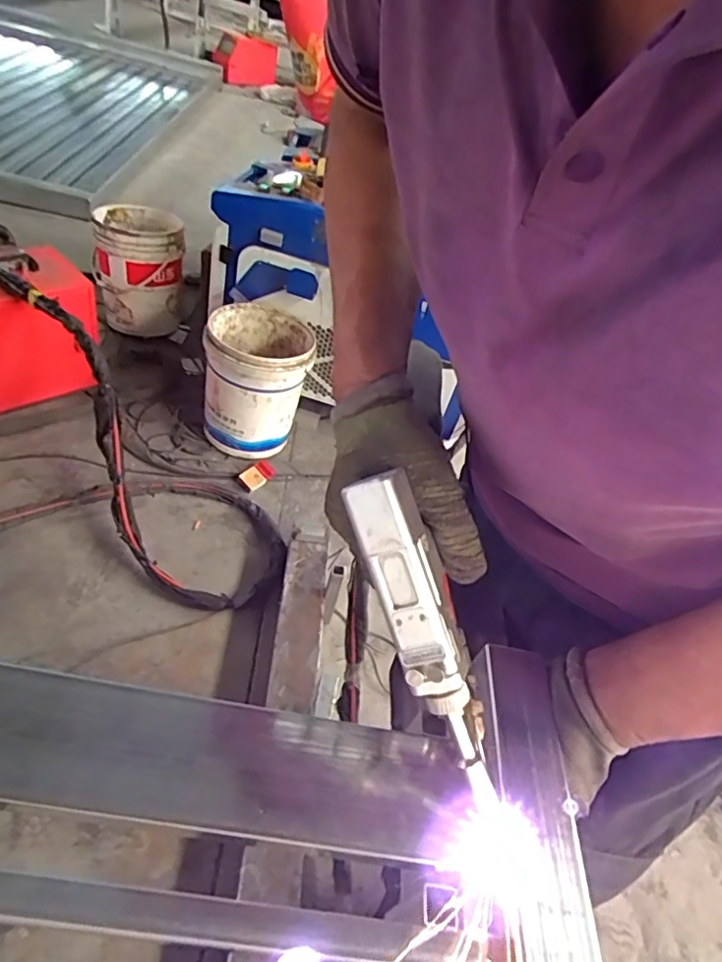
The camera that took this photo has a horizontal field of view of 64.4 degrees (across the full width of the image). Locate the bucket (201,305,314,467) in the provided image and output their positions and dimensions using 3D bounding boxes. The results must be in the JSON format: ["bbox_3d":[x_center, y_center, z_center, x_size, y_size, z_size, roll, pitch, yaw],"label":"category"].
[{"bbox_3d":[-0.325,-0.285,1.771,0.305,0.392,0.300,12,43,-6],"label":"bucket"}]

